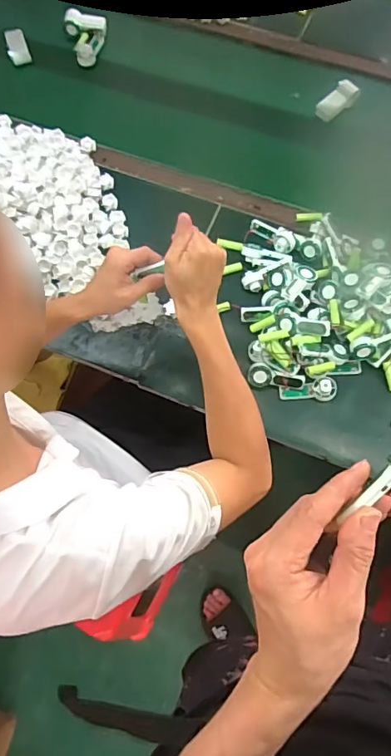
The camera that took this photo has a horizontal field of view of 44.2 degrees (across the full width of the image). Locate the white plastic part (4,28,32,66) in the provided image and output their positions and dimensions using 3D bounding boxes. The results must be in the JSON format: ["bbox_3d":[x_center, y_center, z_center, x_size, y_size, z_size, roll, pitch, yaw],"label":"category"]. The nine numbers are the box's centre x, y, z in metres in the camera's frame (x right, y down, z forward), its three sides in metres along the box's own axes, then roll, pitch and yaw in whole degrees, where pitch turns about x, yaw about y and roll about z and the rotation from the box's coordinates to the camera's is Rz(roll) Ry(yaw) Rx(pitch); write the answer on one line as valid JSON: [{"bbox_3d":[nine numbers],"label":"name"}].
[{"bbox_3d":[-0.415,-0.772,1.116,0.046,0.010,0.119,-19,71,-6],"label":"white plastic part"}]

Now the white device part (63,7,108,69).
[{"bbox_3d":[-0.247,-0.798,1.120,0.090,0.034,0.146,-16,71,-4],"label":"white device part"}]

